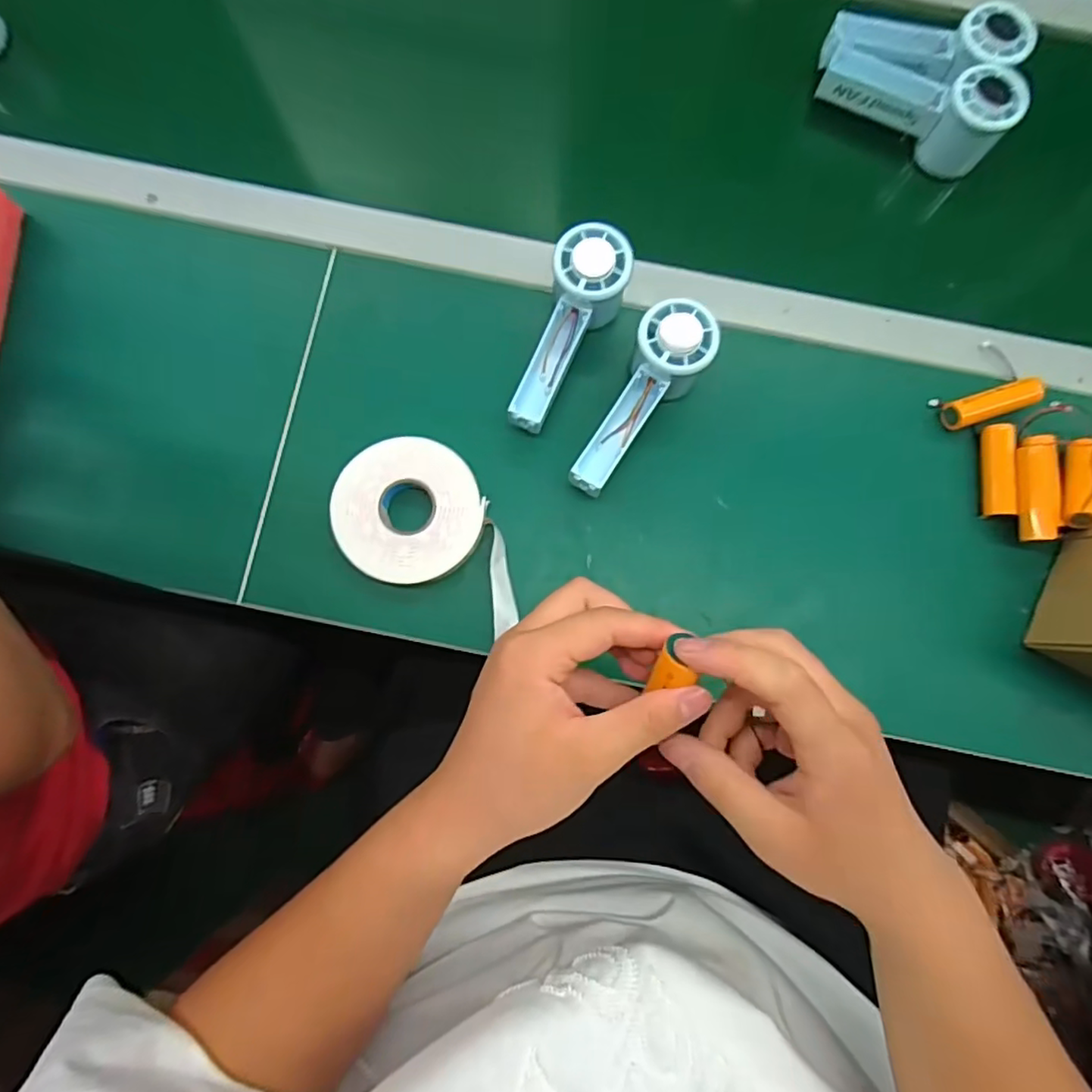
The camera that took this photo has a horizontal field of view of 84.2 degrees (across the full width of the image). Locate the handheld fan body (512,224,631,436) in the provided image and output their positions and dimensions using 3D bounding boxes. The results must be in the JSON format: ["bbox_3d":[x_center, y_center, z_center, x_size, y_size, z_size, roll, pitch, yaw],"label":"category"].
[{"bbox_3d":[0.020,-0.157,0.465,0.055,0.065,0.151,17,81,1],"label":"handheld fan body"}]

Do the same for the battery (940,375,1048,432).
[{"bbox_3d":[0.351,-0.112,0.476,0.072,0.020,0.022,-18,82,-4],"label":"battery"}]

